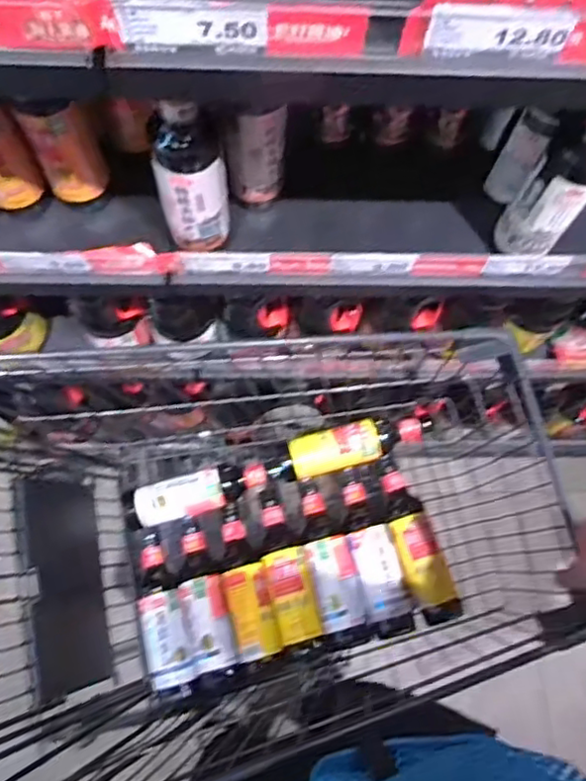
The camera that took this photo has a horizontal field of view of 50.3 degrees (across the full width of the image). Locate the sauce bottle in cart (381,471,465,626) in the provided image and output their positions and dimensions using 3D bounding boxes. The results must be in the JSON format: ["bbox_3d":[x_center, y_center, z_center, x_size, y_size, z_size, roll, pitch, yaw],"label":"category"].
[{"bbox_3d":[0.183,0.232,0.936,0.068,0.053,0.225,-20,75,-7],"label":"sauce bottle in cart"}]

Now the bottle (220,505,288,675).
[{"bbox_3d":[-0.071,0.299,0.945,0.066,0.064,0.246,-16,74,-6],"label":"bottle"}]

